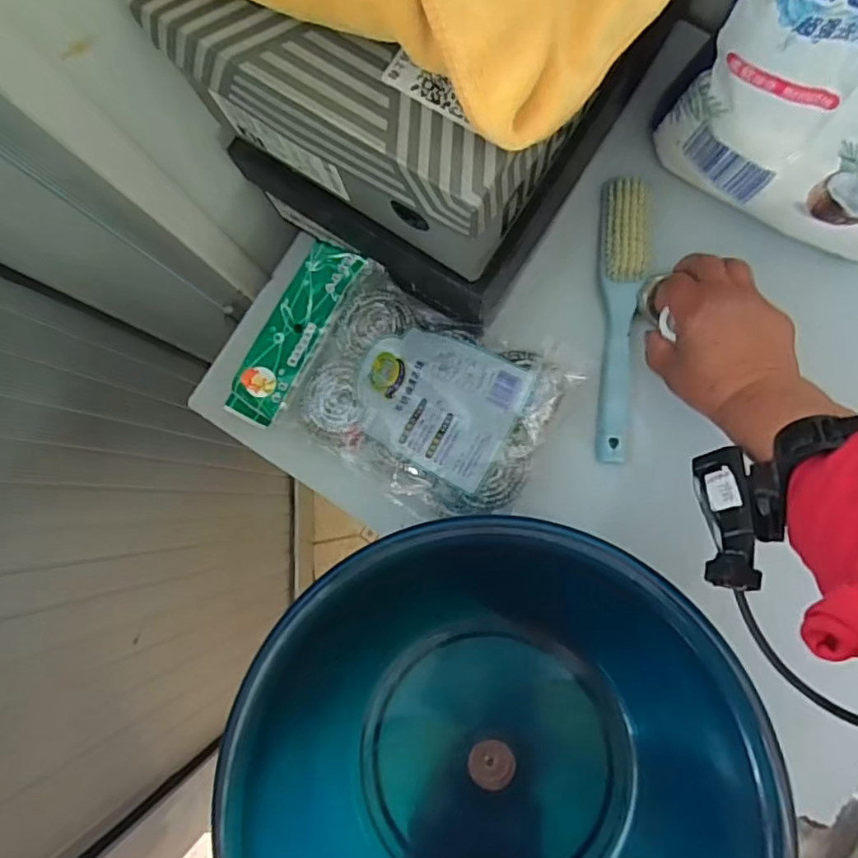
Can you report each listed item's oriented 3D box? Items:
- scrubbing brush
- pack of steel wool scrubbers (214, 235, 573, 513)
[{"bbox_3d":[0.151,-0.085,0.484,0.035,0.026,0.218,3,86,7],"label":"scrubbing brush"},{"bbox_3d":[-0.023,-0.031,0.462,0.222,0.037,0.142,26,89,8],"label":"pack of steel wool scrubbers"}]

